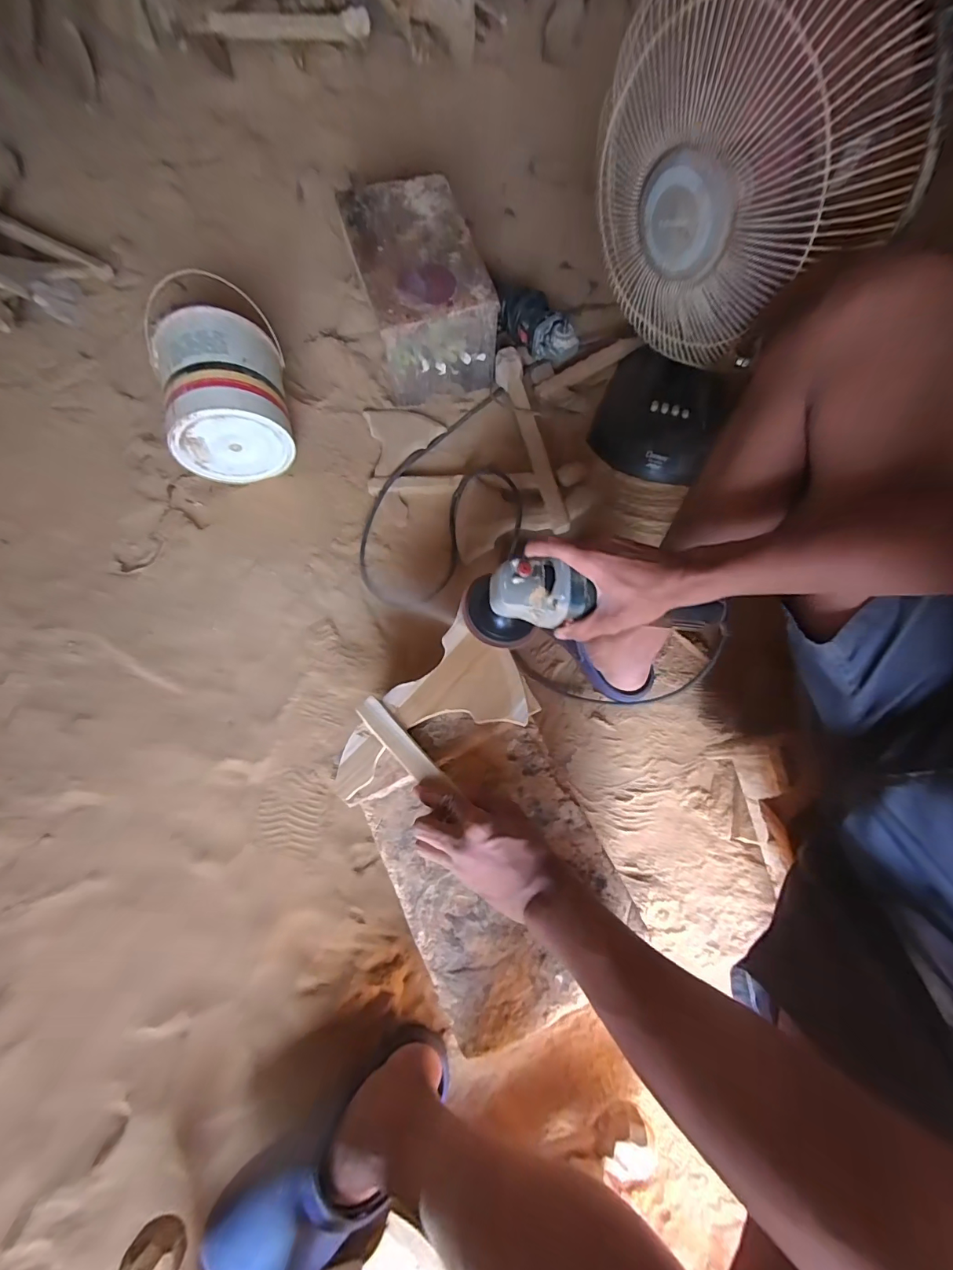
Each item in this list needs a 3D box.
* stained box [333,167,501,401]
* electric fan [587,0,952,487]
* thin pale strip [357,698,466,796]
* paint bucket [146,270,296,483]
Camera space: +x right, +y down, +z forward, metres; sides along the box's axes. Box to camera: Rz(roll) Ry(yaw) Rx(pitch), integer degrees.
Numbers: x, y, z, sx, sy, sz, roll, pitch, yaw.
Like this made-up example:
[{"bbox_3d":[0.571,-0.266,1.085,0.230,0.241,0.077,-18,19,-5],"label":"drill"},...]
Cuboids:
[{"bbox_3d":[-0.102,-0.602,0.794,0.195,0.188,0.286,-19,75,-8],"label":"stained box"},{"bbox_3d":[0.289,-0.470,0.567,0.321,0.530,0.233,40,77,6],"label":"electric fan"},{"bbox_3d":[-0.078,0.116,0.461,0.126,0.010,0.027,41,76,15],"label":"thin pale strip"},{"bbox_3d":[-0.405,-0.378,0.719,0.178,0.184,0.175,-12,74,-7],"label":"paint bucket"}]

